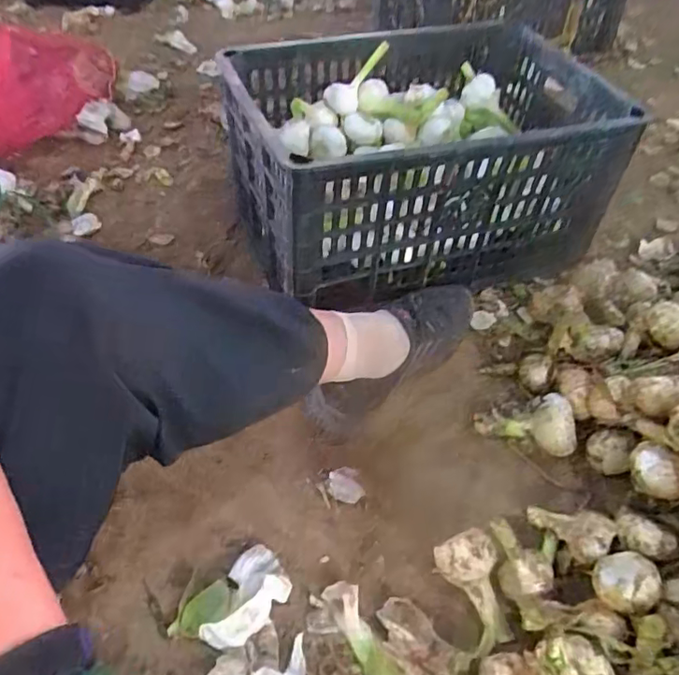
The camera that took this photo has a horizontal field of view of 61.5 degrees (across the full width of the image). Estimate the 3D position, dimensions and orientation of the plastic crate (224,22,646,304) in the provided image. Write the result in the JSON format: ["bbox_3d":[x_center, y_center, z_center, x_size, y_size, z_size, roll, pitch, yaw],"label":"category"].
[{"bbox_3d":[0.098,-0.229,0.744,0.432,0.222,0.296,-12,51,-12],"label":"plastic crate"}]

